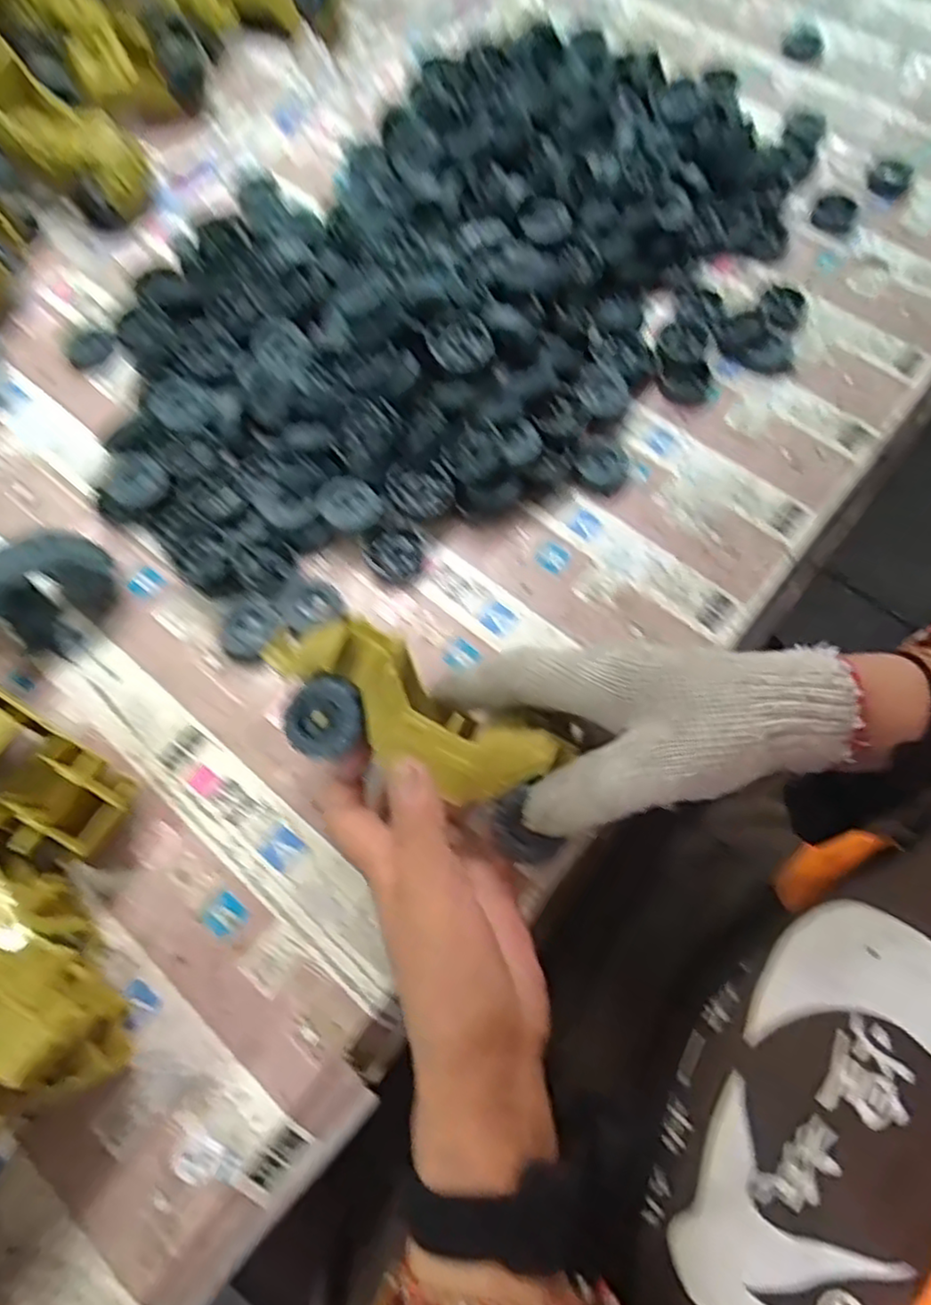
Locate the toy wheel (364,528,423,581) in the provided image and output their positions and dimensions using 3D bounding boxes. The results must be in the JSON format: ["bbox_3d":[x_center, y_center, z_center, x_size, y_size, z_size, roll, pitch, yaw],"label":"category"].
[{"bbox_3d":[-0.047,-0.065,0.458,0.036,0.011,0.035,0,69,0],"label":"toy wheel"}]

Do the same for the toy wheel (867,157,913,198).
[{"bbox_3d":[0.347,-0.389,0.568,0.032,0.009,0.040,28,71,10],"label":"toy wheel"}]

